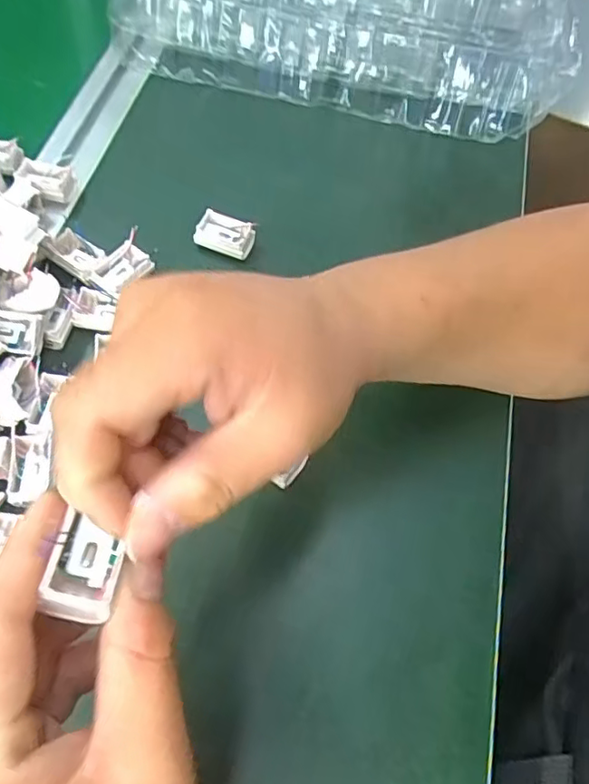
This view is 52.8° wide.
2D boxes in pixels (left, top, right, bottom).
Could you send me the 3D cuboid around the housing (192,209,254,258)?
[{"bbox_3d":[-0.044,-0.101,0.379,0.035,0.014,0.022,17,62,5],"label":"housing"}]

